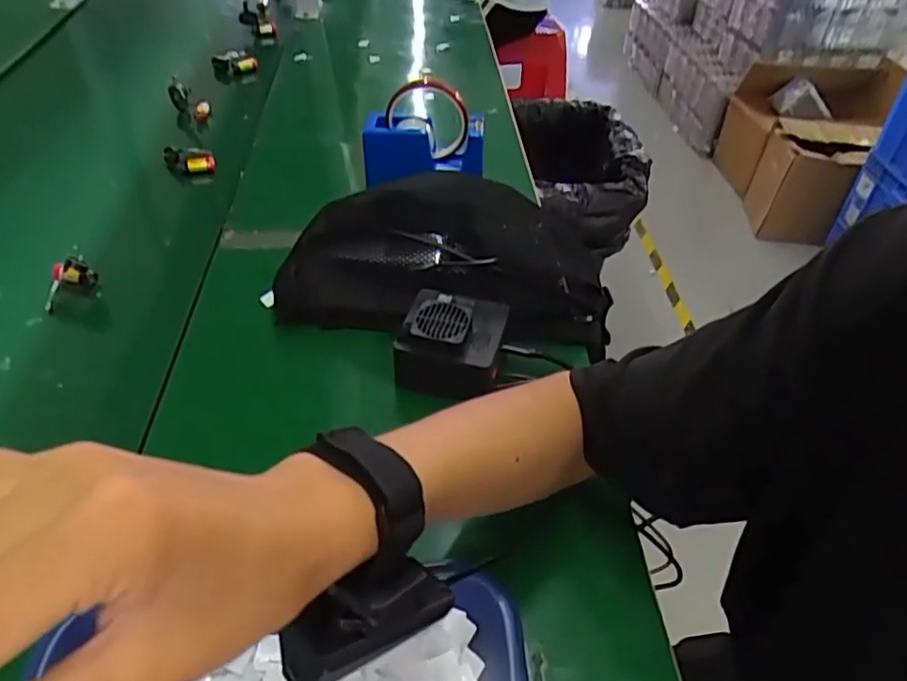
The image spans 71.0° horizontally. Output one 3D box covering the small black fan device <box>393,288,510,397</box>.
[{"bbox_3d":[-0.001,-0.005,0.494,0.080,0.037,0.080,8,43,5],"label":"small black fan device"}]

